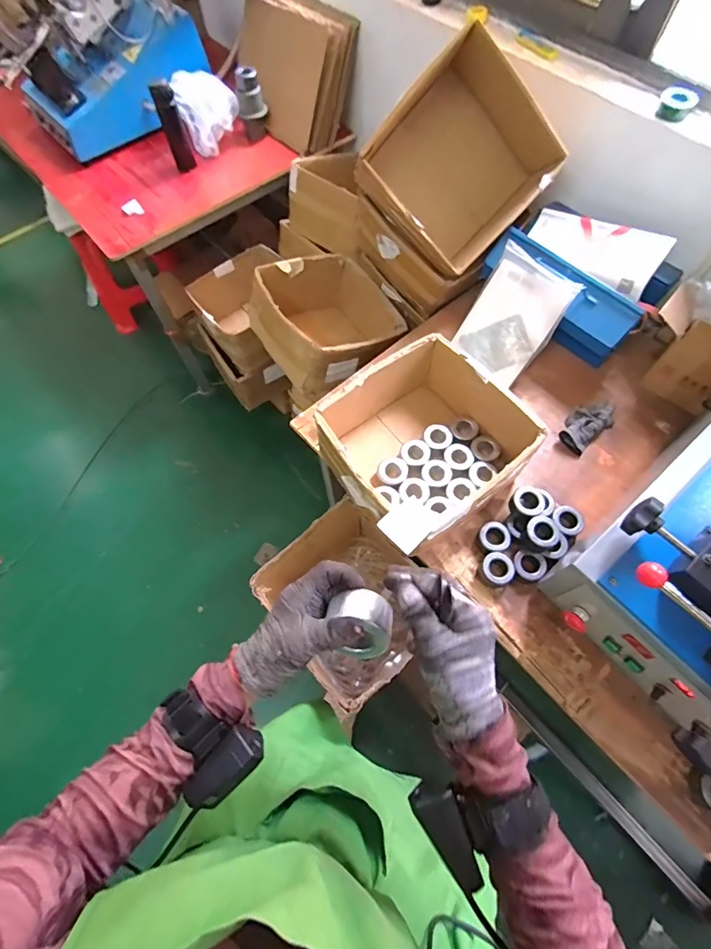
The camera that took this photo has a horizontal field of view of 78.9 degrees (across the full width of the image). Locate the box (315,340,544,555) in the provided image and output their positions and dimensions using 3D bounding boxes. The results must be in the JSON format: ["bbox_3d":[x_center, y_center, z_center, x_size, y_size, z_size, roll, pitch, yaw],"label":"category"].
[{"bbox_3d":[0.130,-0.048,0.875,0.358,0.190,0.323,-35,69,-14],"label":"box"}]

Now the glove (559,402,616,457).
[{"bbox_3d":[0.520,-0.115,0.968,0.137,0.040,0.082,-38,70,-15],"label":"glove"}]

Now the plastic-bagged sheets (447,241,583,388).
[{"bbox_3d":[0.344,-0.347,0.980,0.189,0.265,0.042,42,29,17],"label":"plastic-bagged sheets"}]

